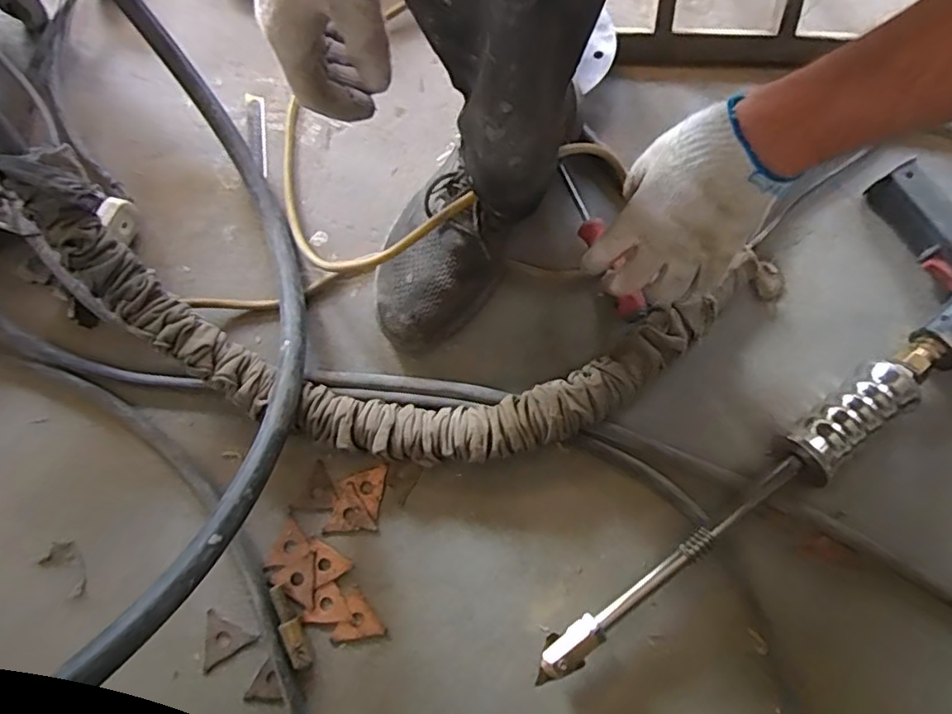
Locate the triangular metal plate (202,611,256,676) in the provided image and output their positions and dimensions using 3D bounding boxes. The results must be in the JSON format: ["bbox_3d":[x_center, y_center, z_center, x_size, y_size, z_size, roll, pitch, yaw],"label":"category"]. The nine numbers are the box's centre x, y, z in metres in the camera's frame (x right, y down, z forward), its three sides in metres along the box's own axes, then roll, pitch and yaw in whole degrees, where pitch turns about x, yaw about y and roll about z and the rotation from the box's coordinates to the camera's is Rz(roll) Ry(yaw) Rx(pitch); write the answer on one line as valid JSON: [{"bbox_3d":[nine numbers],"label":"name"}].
[{"bbox_3d":[-0.189,0.213,0.433,0.039,0.004,0.036,29,76,8],"label":"triangular metal plate"}]

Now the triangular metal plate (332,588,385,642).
[{"bbox_3d":[-0.092,0.198,0.437,0.032,0.004,0.037,-37,77,-9],"label":"triangular metal plate"}]

